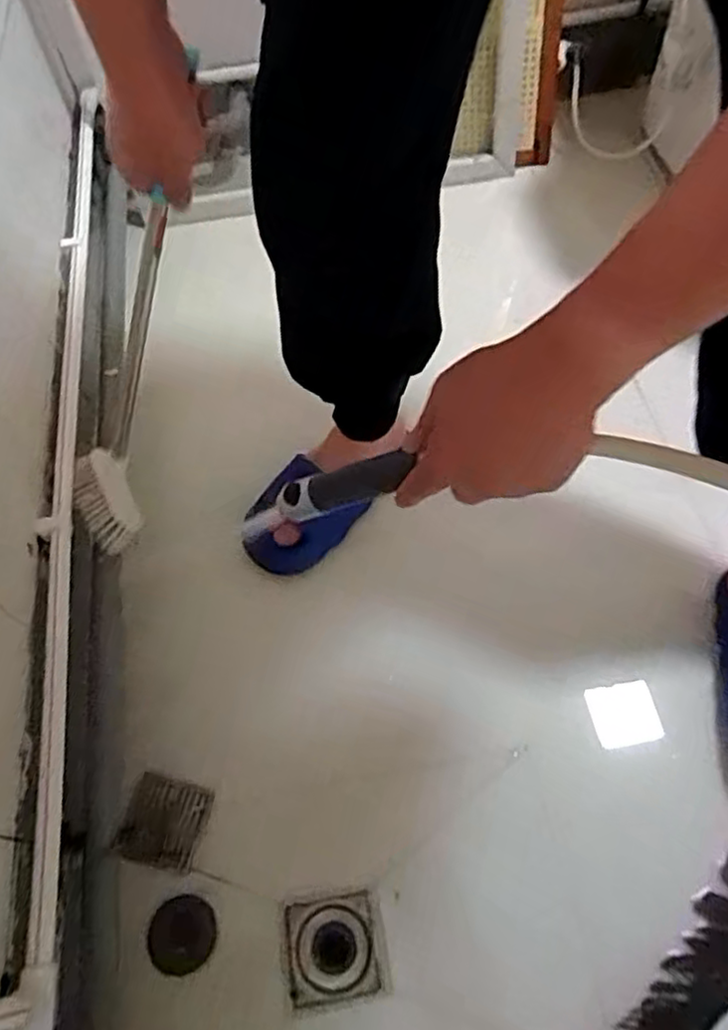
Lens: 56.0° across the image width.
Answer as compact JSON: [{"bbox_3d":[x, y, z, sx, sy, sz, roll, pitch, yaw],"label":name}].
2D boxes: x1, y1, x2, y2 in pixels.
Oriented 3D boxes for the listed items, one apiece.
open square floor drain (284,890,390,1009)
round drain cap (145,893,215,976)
[{"bbox_3d":[-0.032,0.447,0.706,0.097,0.011,0.092,-10,59,0],"label":"open square floor drain"},{"bbox_3d":[-0.191,0.439,0.713,0.067,0.008,0.070,8,61,10],"label":"round drain cap"}]

